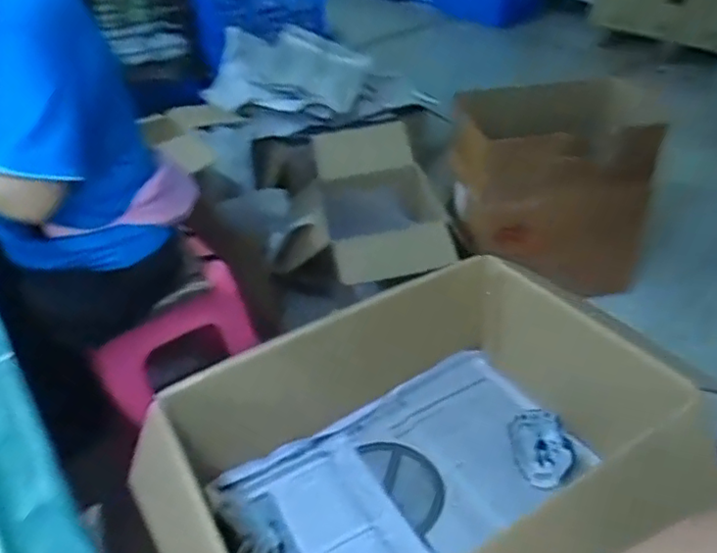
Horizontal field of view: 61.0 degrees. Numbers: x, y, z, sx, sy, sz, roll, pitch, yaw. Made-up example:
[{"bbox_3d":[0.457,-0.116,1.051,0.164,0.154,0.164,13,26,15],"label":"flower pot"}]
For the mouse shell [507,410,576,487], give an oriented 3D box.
[{"bbox_3d":[0.247,0.231,0.827,0.070,0.033,0.108,-7,34,-2],"label":"mouse shell"}]

